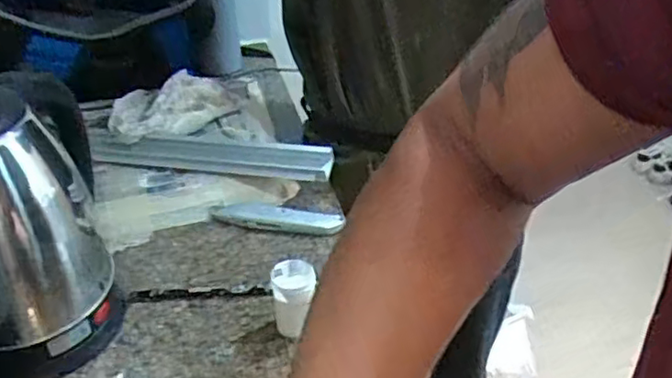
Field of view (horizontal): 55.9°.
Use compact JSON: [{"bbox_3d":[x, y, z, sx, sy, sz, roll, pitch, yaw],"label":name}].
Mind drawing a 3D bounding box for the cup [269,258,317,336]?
[{"bbox_3d":[-0.043,0.106,0.595,0.038,0.063,0.051,9,35,12],"label":"cup"}]

